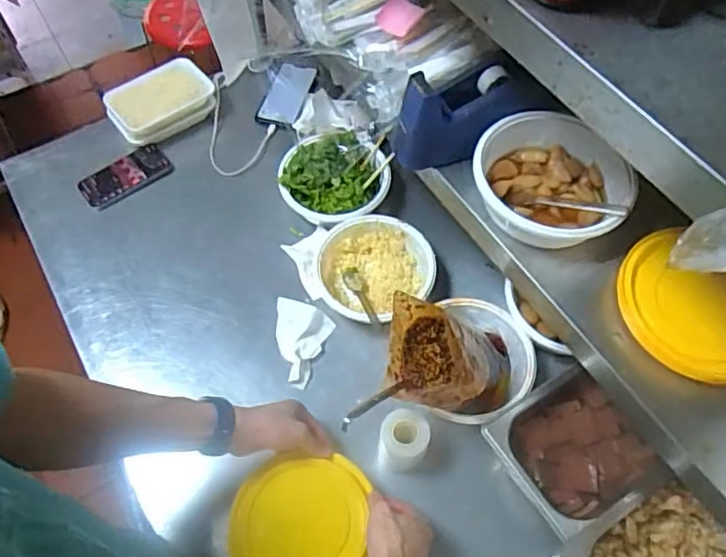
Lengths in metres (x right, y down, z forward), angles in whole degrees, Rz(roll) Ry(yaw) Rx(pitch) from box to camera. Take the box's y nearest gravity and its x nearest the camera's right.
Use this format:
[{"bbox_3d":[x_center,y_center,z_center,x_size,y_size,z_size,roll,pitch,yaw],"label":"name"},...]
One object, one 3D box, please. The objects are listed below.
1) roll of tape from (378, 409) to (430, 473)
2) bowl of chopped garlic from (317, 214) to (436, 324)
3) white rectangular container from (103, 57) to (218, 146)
[{"bbox_3d":[0.048,0.196,0.739,0.057,0.077,0.054,0,58,-1],"label":"roll of tape"},{"bbox_3d":[0.018,-0.017,0.899,0.167,0.062,0.149,-38,66,-22],"label":"bowl of chopped garlic"},{"bbox_3d":[-0.355,-0.310,1.066,0.177,0.052,0.119,-33,64,-19],"label":"white rectangular container"}]

